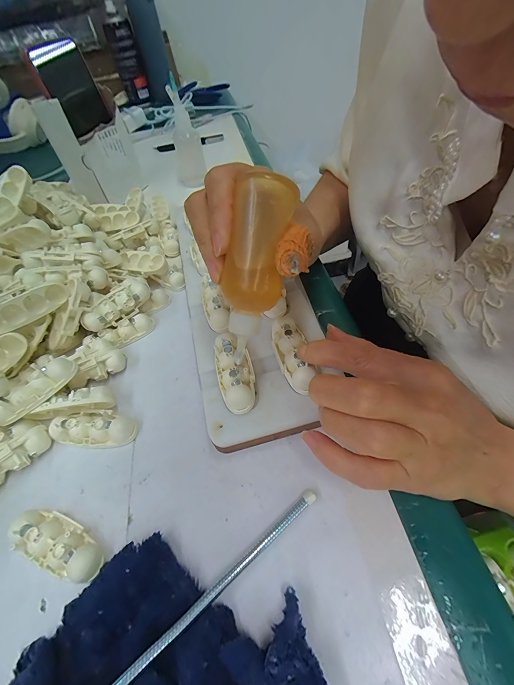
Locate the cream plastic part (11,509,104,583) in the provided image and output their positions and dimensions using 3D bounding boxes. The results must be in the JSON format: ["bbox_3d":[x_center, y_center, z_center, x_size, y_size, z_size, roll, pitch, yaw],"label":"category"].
[{"bbox_3d":[-0.115,0.117,0.174,0.059,0.017,0.023,14,55,18],"label":"cream plastic part"}]

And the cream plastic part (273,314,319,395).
[{"bbox_3d":[0.025,0.007,0.212,0.019,0.016,0.057,-11,57,-8],"label":"cream plastic part"}]

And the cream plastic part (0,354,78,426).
[{"bbox_3d":[-0.160,0.033,0.212,0.061,0.016,0.021,-43,61,-10],"label":"cream plastic part"}]

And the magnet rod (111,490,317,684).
[{"bbox_3d":[-0.023,0.127,0.151,0.143,0.004,0.007,-36,56,-19],"label":"magnet rod"}]

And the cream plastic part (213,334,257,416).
[{"bbox_3d":[-0.016,0.020,0.211,0.024,0.015,0.059,-15,51,-4],"label":"cream plastic part"}]

